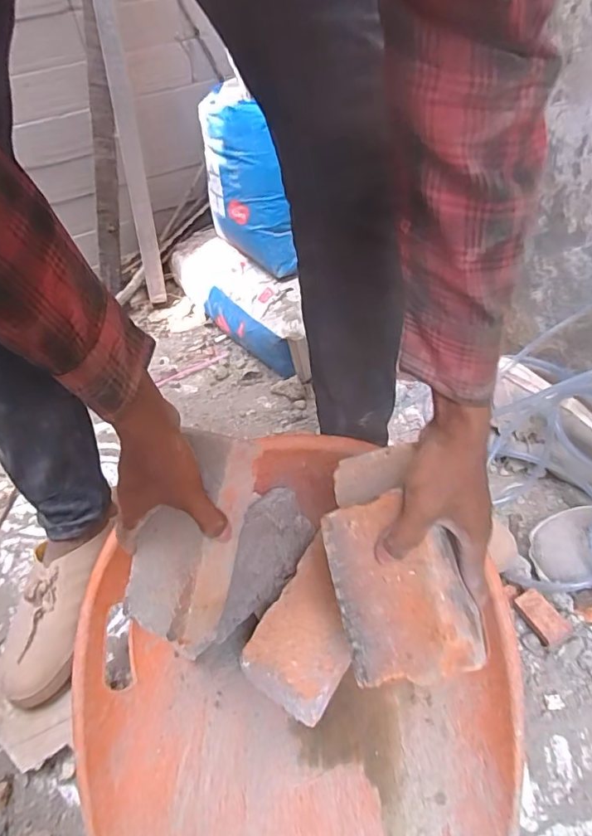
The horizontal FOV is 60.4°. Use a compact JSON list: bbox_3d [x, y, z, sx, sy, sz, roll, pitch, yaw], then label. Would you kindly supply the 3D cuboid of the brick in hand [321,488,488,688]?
[{"bbox_3d":[0.084,0.135,0.409,0.100,0.050,0.138,-23,71,29],"label":"brick in hand"}]

